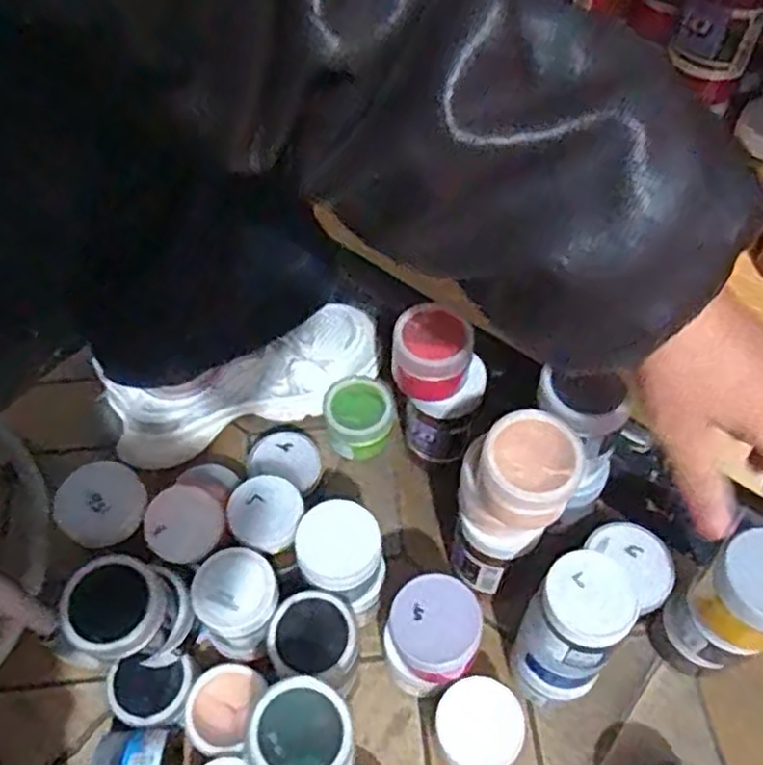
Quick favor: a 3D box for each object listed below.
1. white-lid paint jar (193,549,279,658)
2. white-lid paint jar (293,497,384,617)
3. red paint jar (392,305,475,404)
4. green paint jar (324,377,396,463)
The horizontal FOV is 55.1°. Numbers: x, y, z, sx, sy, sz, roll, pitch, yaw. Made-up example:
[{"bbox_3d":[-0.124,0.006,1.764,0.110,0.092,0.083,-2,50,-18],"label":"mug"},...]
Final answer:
[{"bbox_3d":[-0.101,0.157,0.522,0.057,0.061,0.054,-1,55,1],"label":"white-lid paint jar"},{"bbox_3d":[-0.029,0.130,0.540,0.063,0.065,0.061,-1,55,1],"label":"white-lid paint jar"},{"bbox_3d":[0.039,-0.024,0.567,0.059,0.053,0.060,-1,55,1],"label":"red paint jar"},{"bbox_3d":[-0.021,0.031,0.679,0.062,0.051,0.071,-9,55,-5],"label":"green paint jar"}]

